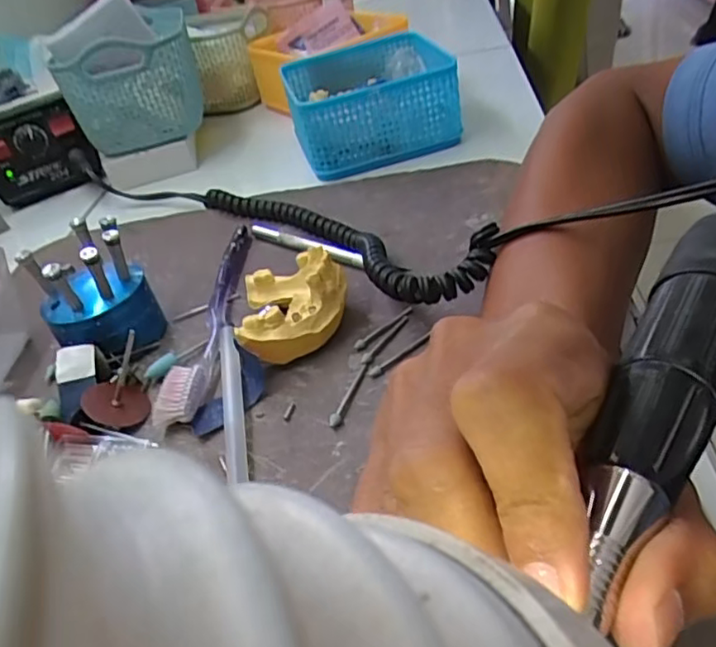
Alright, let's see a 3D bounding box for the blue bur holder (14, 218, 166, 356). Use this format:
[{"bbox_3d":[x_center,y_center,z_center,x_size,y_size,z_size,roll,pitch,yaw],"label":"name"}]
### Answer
[{"bbox_3d":[-0.149,-0.019,0.352,0.058,0.063,0.053,-30,39,-21],"label":"blue bur holder"}]

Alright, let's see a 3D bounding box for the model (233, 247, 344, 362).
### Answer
[{"bbox_3d":[-0.034,-0.012,0.340,0.058,0.036,0.073,-12,36,2],"label":"model"}]

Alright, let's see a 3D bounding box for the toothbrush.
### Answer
[{"bbox_3d":[-0.082,-0.009,0.372,0.020,0.013,0.185,-7,37,10],"label":"toothbrush"}]

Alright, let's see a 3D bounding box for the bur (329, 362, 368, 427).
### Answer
[{"bbox_3d":[-0.004,0.033,0.299,0.006,0.005,0.041,3,40,22],"label":"bur"}]

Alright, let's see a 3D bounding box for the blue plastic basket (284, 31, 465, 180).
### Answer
[{"bbox_3d":[0.009,-0.192,0.545,0.132,0.062,0.136,-16,36,-2],"label":"blue plastic basket"}]

